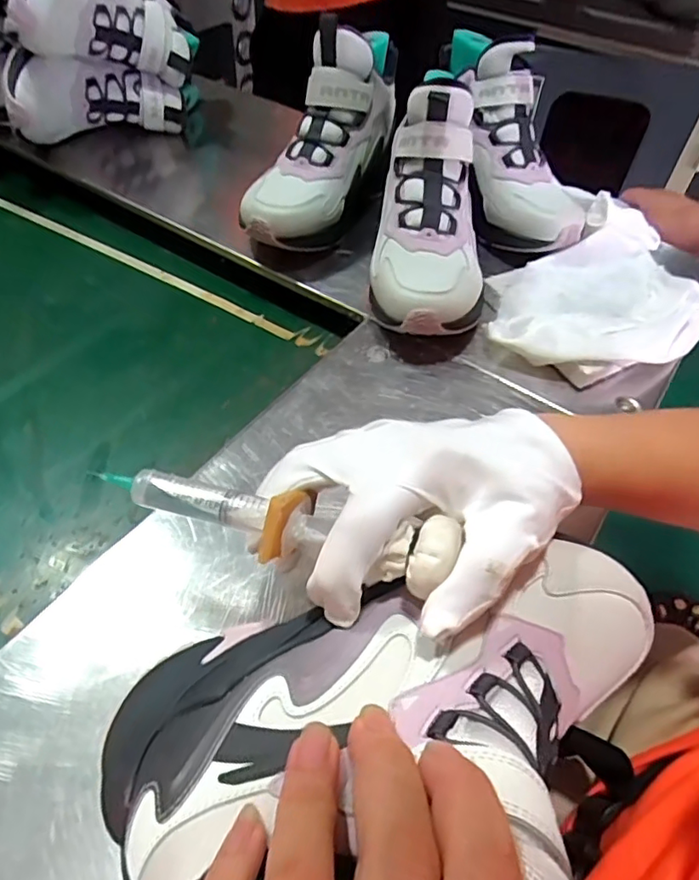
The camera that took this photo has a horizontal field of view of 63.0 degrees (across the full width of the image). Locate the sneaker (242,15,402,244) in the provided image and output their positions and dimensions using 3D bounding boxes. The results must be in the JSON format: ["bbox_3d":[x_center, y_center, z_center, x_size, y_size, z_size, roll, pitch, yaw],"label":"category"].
[{"bbox_3d":[-0.019,-0.276,0.528,0.076,0.153,0.221,21,53,13],"label":"sneaker"}]

